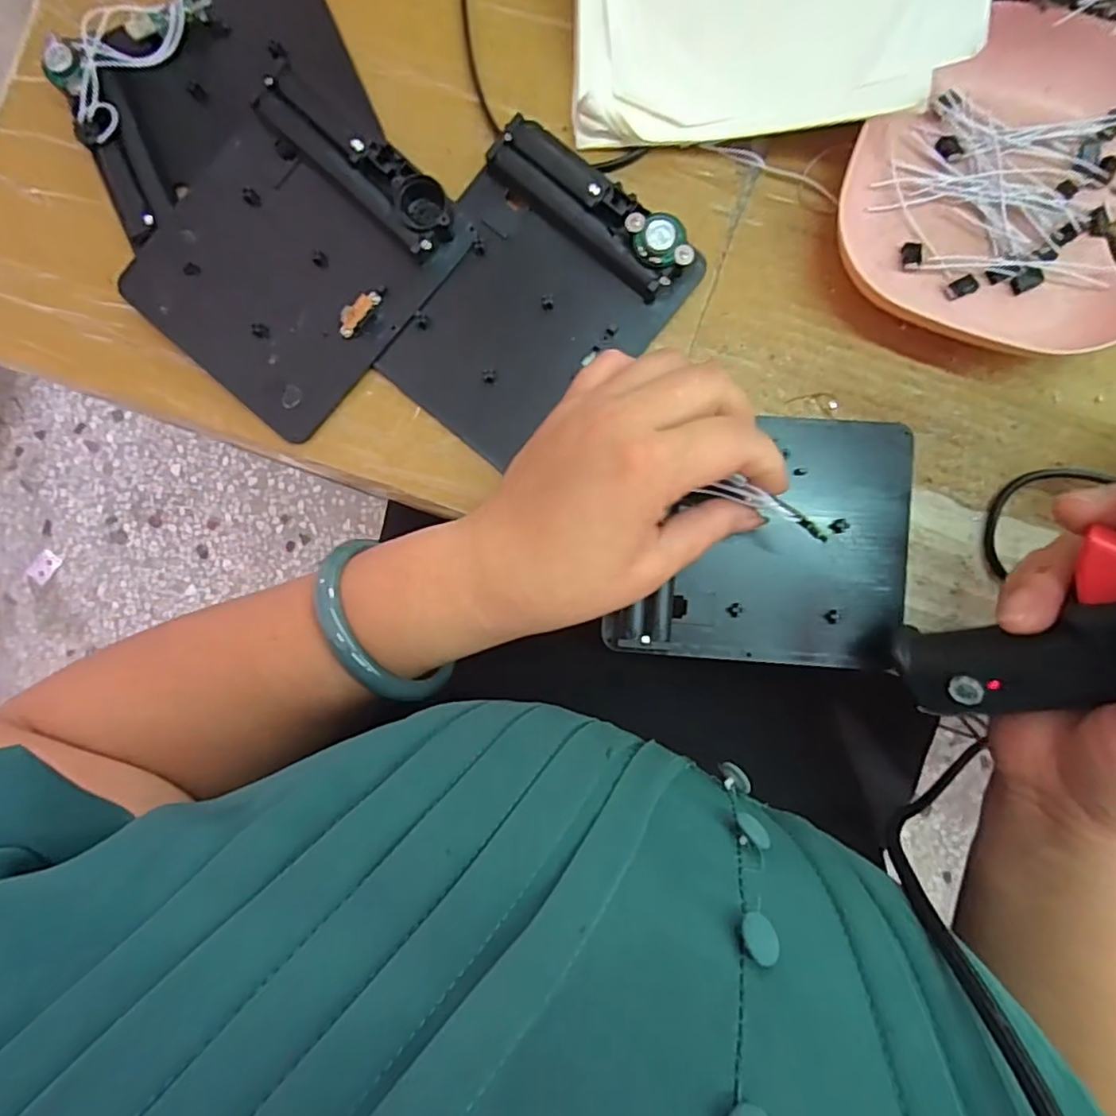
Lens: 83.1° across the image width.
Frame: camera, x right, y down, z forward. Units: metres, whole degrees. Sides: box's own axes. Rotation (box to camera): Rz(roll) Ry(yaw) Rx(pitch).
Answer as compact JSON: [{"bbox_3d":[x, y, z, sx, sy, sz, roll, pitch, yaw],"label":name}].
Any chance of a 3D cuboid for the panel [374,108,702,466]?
[{"bbox_3d":[-0.016,-0.115,0.284,0.103,0.022,0.127,40,91,2],"label":"panel"}]

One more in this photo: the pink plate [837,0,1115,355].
[{"bbox_3d":[0.209,-0.157,0.271,0.145,0.033,0.140,0,90,3],"label":"pink plate"}]

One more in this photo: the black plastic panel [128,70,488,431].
[{"bbox_3d":[-0.119,-0.136,0.287,0.109,0.027,0.127,42,92,2],"label":"black plastic panel"}]

